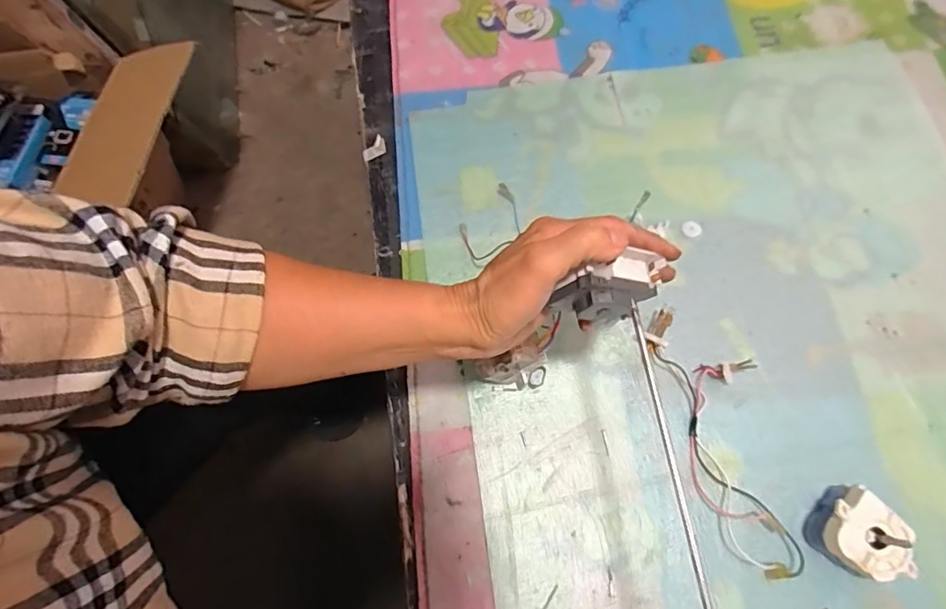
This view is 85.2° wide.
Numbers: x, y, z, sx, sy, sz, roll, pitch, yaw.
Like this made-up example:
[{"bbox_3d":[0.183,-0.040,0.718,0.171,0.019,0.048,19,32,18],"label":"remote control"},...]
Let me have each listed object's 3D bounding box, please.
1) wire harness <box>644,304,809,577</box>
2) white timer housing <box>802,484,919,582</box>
[{"bbox_3d":[0.233,0.117,0.472,0.081,0.024,0.247,-13,69,-2],"label":"wire harness"},{"bbox_3d":[0.329,0.194,0.430,0.072,0.043,0.060,38,75,15],"label":"white timer housing"}]

